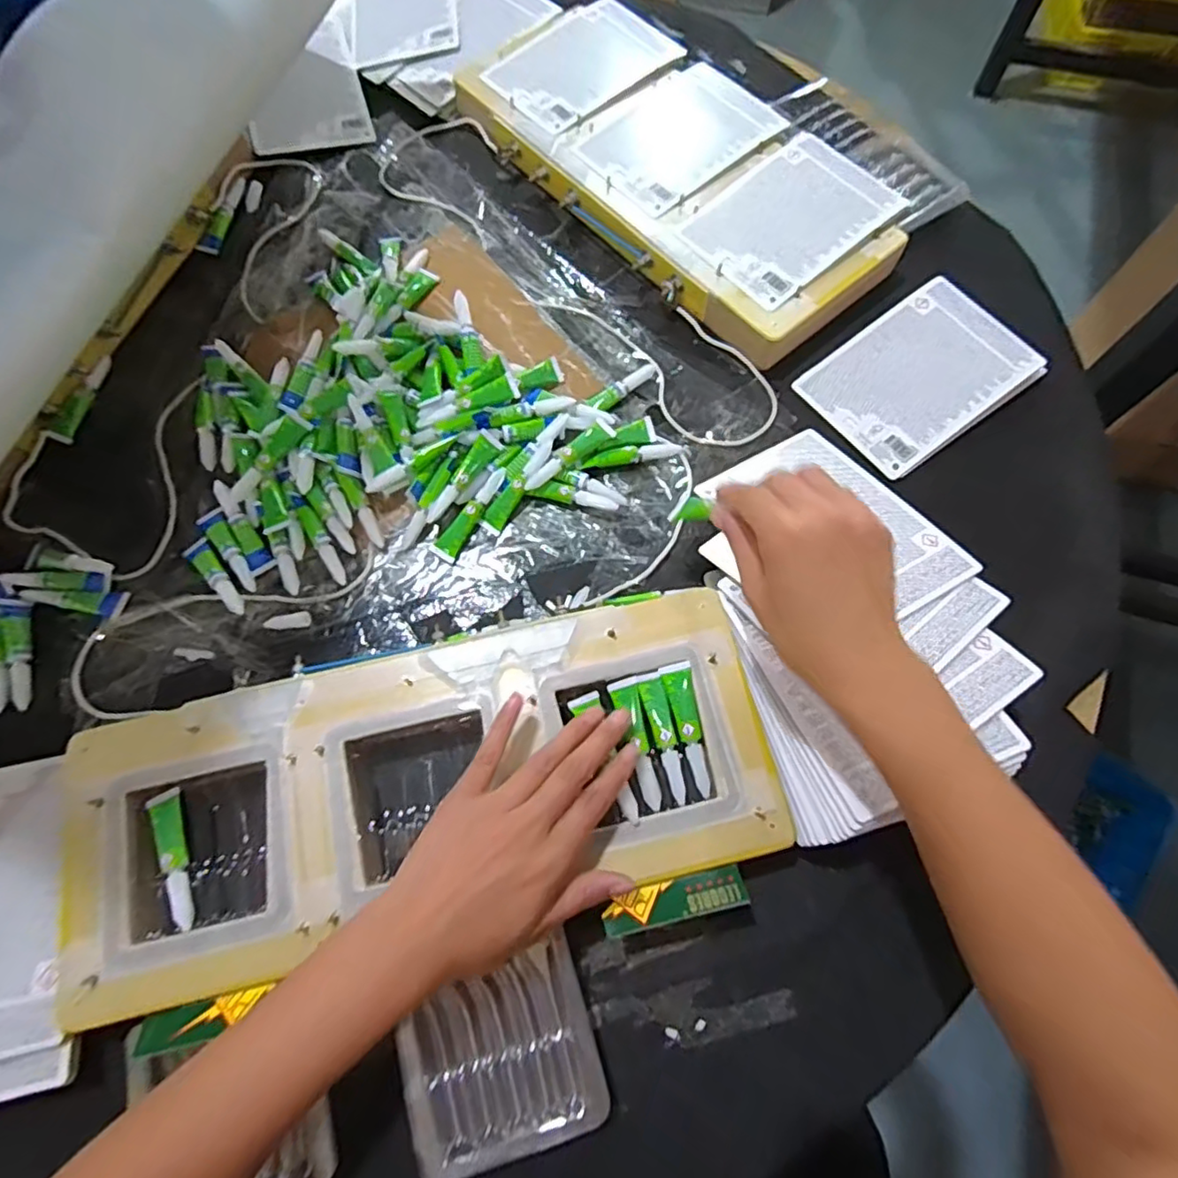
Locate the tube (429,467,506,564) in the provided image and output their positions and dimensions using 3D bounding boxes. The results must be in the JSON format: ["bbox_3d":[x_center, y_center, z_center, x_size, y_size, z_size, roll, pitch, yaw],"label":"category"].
[{"bbox_3d":[-0.091,-0.059,0.483,0.020,0.013,0.081,29,73,10],"label":"tube"}]

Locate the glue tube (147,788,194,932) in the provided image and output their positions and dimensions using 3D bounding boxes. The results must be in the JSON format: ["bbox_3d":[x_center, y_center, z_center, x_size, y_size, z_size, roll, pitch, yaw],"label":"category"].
[{"bbox_3d":[-0.249,0.161,0.377,0.016,0.013,0.080,-24,72,-8],"label":"glue tube"}]

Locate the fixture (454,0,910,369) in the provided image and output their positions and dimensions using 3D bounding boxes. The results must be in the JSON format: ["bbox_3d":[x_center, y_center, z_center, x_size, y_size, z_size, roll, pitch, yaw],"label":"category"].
[{"bbox_3d":[0.077,-0.389,0.579,0.201,0.047,0.417,-38,74,-12],"label":"fixture"}]

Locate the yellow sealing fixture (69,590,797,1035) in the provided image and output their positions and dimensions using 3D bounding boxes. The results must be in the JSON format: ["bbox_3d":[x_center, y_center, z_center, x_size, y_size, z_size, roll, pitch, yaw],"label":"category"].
[{"bbox_3d":[-0.098,0.121,0.397,0.414,0.032,0.164,-12,71,-3],"label":"yellow sealing fixture"}]

